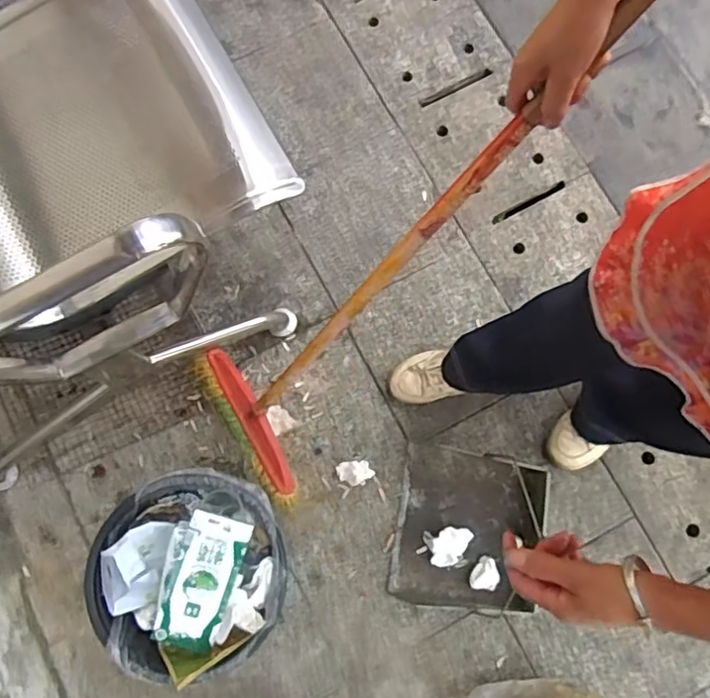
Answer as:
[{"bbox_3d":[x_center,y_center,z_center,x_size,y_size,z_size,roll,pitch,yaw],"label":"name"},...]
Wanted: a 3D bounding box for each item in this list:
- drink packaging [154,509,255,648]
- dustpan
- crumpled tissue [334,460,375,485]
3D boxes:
[{"bbox_3d":[-0.206,0.307,0.839,0.094,0.033,0.172,15,79,4],"label":"drink packaging"},{"bbox_3d":[0.203,0.318,1.108,0.246,0.060,0.271,11,77,2],"label":"dustpan"},{"bbox_3d":[0.001,0.227,1.152,0.066,0.033,0.044,-8,77,-2],"label":"crumpled tissue"}]

